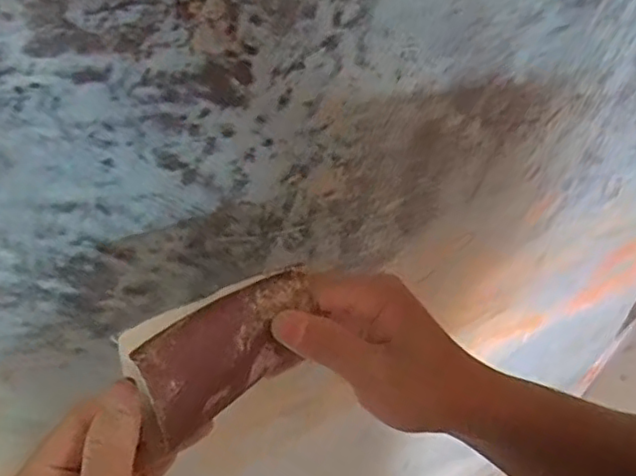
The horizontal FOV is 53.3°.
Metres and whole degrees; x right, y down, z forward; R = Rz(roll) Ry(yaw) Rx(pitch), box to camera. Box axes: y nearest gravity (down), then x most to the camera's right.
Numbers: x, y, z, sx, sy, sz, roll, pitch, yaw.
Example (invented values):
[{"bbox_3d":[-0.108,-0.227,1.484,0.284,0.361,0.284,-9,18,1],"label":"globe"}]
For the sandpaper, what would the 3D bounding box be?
[{"bbox_3d":[-0.043,0.055,0.316,0.098,0.059,0.011,-23,20,-37],"label":"sandpaper"}]

